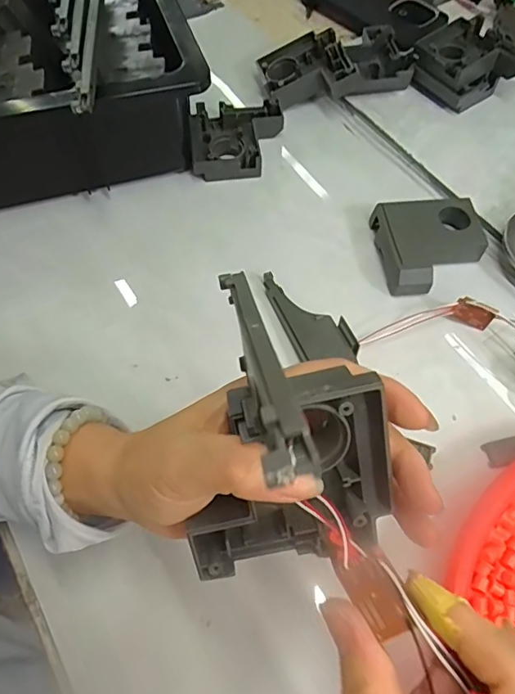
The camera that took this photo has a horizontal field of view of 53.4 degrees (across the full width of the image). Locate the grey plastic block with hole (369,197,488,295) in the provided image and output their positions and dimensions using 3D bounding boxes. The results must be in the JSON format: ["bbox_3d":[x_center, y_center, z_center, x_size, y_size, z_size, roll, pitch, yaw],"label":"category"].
[{"bbox_3d":[0.130,-0.077,0.385,0.075,0.021,0.072,-7,61,-3],"label":"grey plastic block with hole"}]

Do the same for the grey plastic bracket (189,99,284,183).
[{"bbox_3d":[-0.018,-0.179,0.442,0.077,0.020,0.077,-2,61,0],"label":"grey plastic bracket"}]

